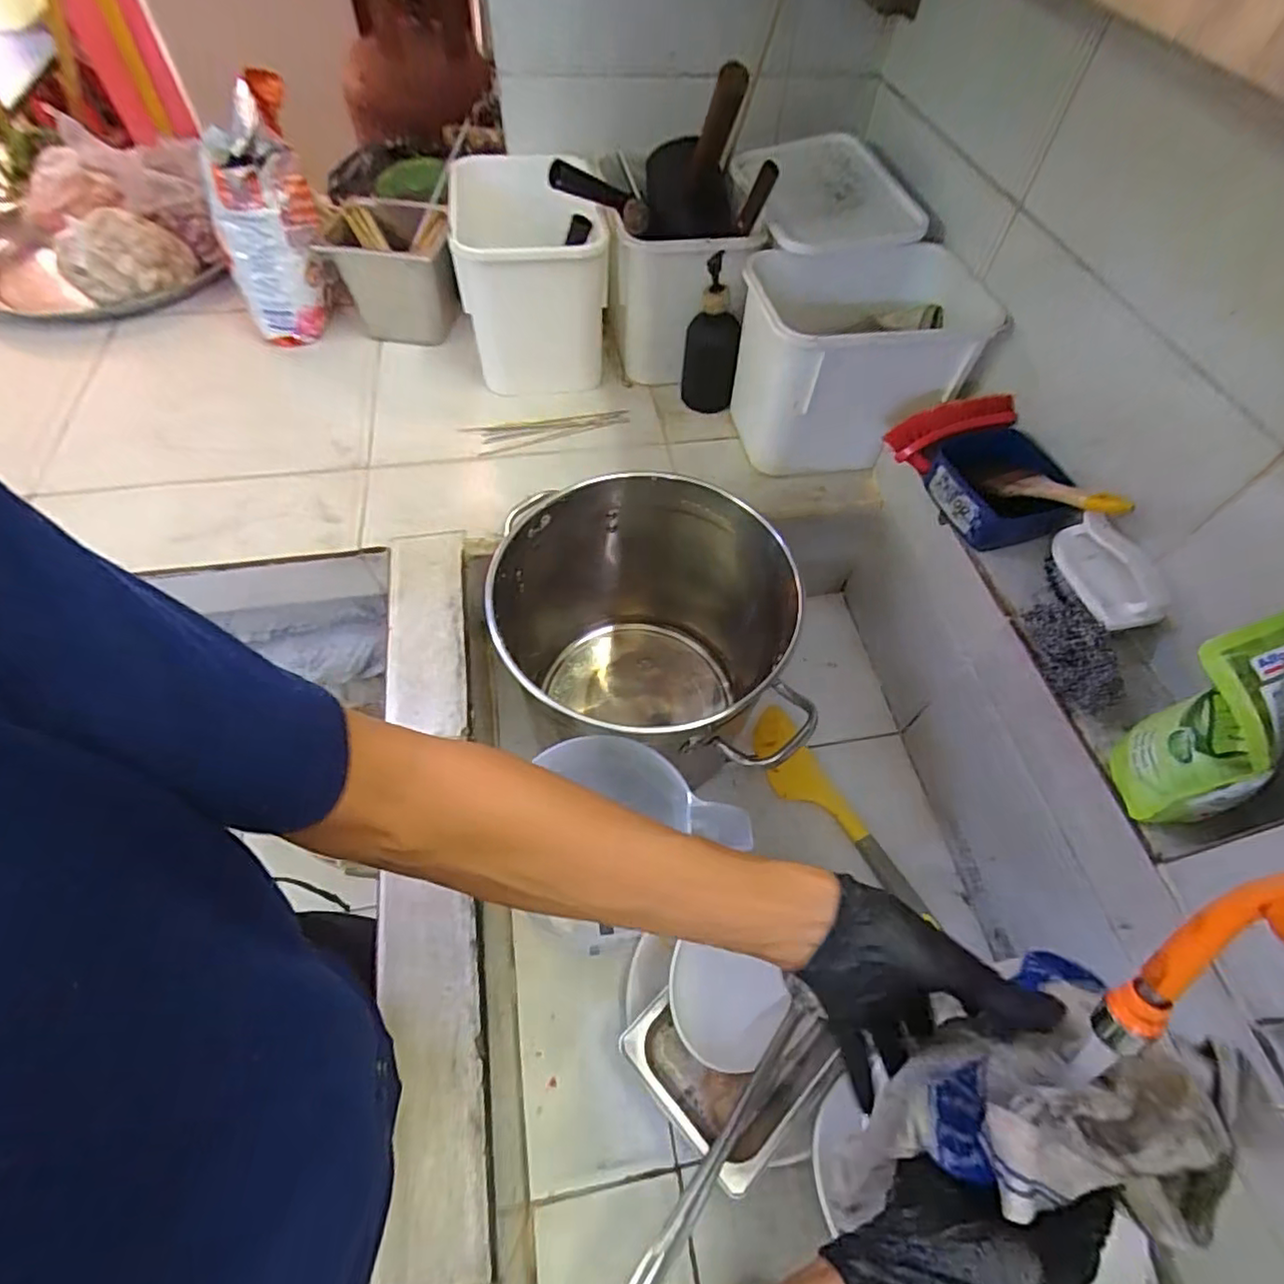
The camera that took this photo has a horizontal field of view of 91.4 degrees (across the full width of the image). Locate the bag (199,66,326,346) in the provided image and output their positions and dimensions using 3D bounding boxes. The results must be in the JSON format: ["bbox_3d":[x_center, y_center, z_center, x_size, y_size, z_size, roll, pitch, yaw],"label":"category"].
[{"bbox_3d":[-0.522,-0.594,0.881,0.130,0.313,0.130,12,34,5],"label":"bag"}]

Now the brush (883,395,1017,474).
[{"bbox_3d":[0.358,-0.245,0.723,0.143,0.049,0.055,-18,60,-13],"label":"brush"}]

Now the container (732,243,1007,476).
[{"bbox_3d":[0.273,-0.355,0.807,0.270,0.202,0.213,-7,58,-7],"label":"container"}]

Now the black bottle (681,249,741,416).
[{"bbox_3d":[0.095,-0.409,0.837,0.062,0.179,0.053,-5,57,-6],"label":"black bottle"}]

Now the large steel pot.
[{"bbox_3d":[0.002,0.004,0.758,0.347,0.311,0.360,1,57,-1],"label":"large steel pot"}]

